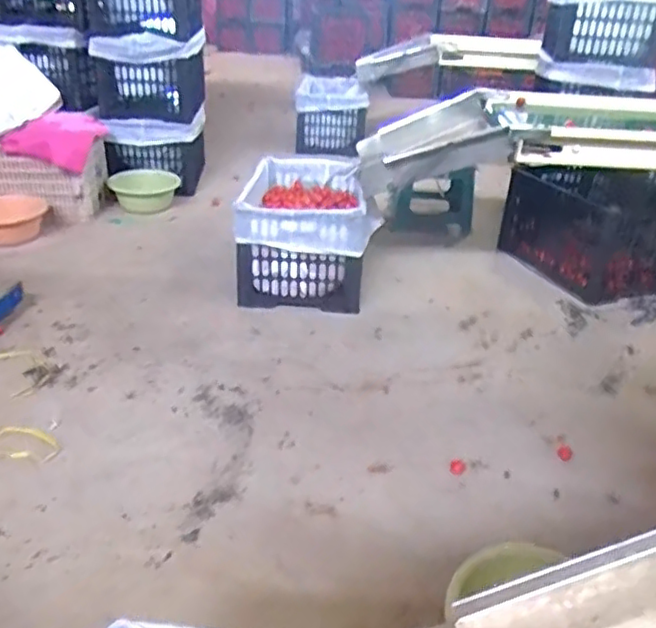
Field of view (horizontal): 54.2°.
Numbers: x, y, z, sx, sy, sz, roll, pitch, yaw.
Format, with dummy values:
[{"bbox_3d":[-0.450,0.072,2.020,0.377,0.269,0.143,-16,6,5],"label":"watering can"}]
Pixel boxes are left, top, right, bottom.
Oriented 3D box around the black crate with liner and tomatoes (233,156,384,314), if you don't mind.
[{"bbox_3d":[-0.063,-0.254,1.948,0.382,0.287,0.491,2,29,-3],"label":"black crate with liner and tomatoes"}]

